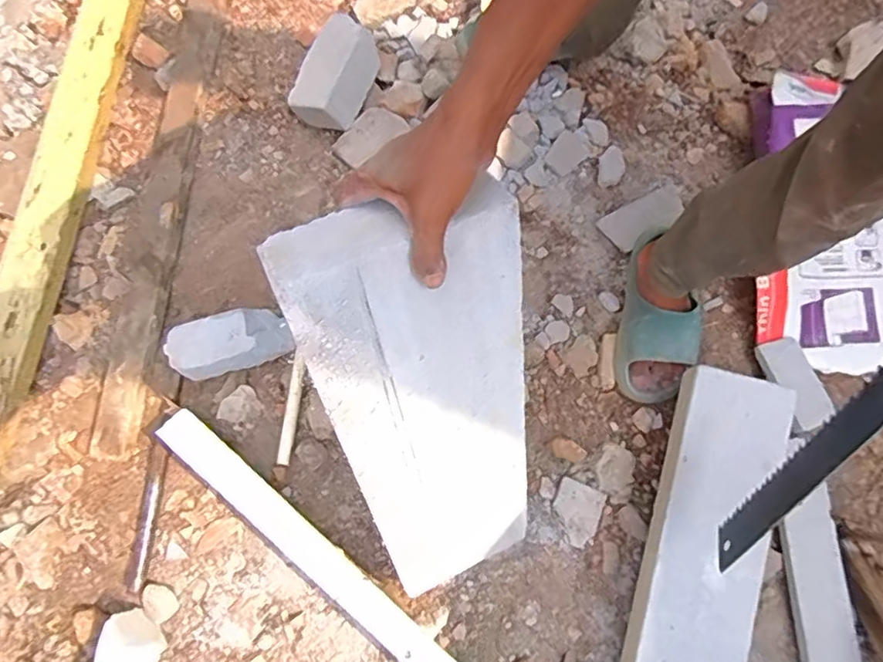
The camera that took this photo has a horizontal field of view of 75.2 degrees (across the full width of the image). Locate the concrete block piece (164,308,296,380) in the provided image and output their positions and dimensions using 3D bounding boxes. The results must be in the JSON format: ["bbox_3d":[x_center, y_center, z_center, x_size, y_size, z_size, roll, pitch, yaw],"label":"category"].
[{"bbox_3d":[-0.348,0.017,0.951,0.189,0.089,0.087,-15,74,-3],"label":"concrete block piece"}]

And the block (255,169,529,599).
[{"bbox_3d":[0.005,0.120,0.632,0.198,0.573,0.069,-18,45,-4],"label":"block"}]

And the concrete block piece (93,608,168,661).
[{"bbox_3d":[-0.474,0.502,0.857,0.082,0.049,0.155,15,75,5],"label":"concrete block piece"}]

